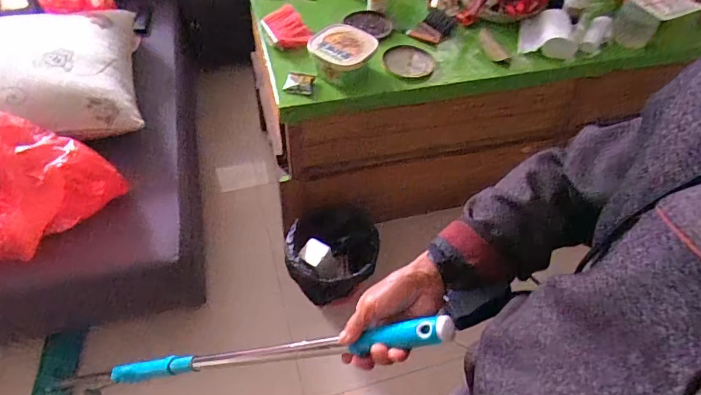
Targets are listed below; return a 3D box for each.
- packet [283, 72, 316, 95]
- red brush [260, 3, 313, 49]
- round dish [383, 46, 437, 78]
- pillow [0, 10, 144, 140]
[{"bbox_3d":[-0.127,-0.285,1.136,0.072,0.026,0.059,3,52,-2],"label":"packet"},{"bbox_3d":[-0.180,-0.464,1.244,0.111,0.046,0.149,-27,59,-24],"label":"red brush"},{"bbox_3d":[0.159,-0.364,1.241,0.134,0.037,0.125,2,52,-3],"label":"round dish"},{"bbox_3d":[-0.881,-0.358,1.249,0.536,0.129,0.505,-11,54,-13],"label":"pillow"}]

